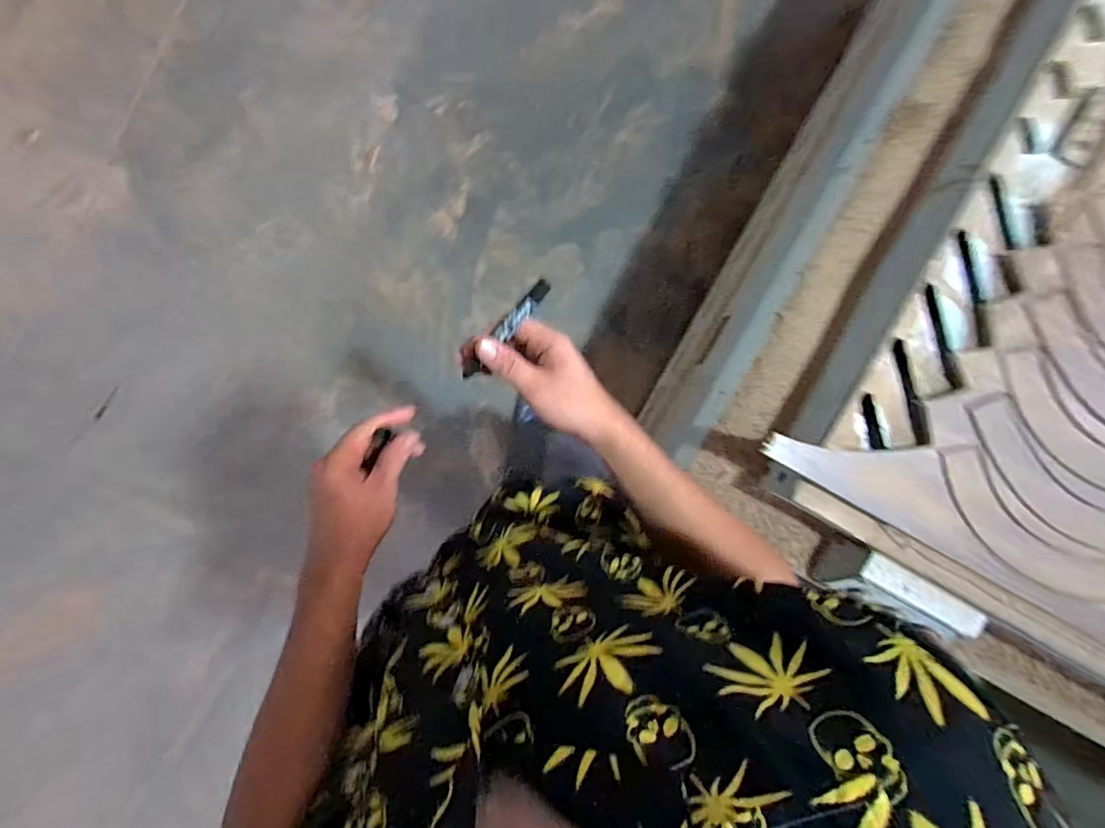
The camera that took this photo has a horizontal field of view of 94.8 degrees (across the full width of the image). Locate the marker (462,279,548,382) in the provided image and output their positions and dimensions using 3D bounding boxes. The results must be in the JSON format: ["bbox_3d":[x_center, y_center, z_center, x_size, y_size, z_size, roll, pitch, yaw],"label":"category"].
[{"bbox_3d":[-0.042,-0.073,0.445,0.015,0.012,0.110,42,101,-7],"label":"marker"}]

